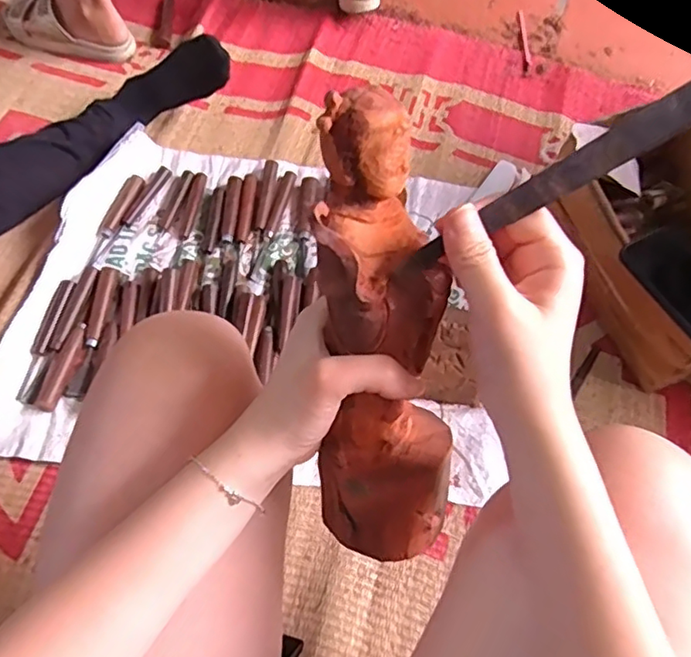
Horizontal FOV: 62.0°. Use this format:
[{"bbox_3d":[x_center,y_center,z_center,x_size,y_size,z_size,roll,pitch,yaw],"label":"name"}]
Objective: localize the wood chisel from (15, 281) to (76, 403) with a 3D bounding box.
[{"bbox_3d":[-0.379,0.013,0.730,0.024,0.014,0.165,8,64,0],"label":"wood chisel"}]

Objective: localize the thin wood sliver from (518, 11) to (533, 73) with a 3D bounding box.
[{"bbox_3d":[0.321,-0.515,1.026,0.012,0.006,0.168,4,64,-2],"label":"thin wood sliver"}]

